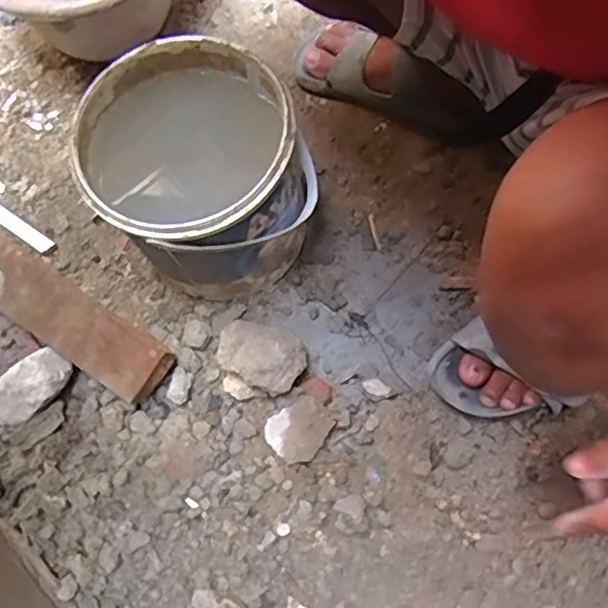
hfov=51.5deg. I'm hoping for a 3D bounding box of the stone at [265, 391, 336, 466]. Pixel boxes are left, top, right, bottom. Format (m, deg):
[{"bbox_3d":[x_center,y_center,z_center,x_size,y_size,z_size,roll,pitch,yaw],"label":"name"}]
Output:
[{"bbox_3d":[-0.004,0.122,0.615,0.052,0.023,0.062,43,78,13],"label":"stone"}]

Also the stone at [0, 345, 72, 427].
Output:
[{"bbox_3d":[-0.265,0.082,0.610,0.043,0.052,0.081,40,78,12],"label":"stone"}]

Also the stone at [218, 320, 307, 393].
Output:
[{"bbox_3d":[-0.043,0.049,0.625,0.087,0.054,0.064,29,75,10],"label":"stone"}]

